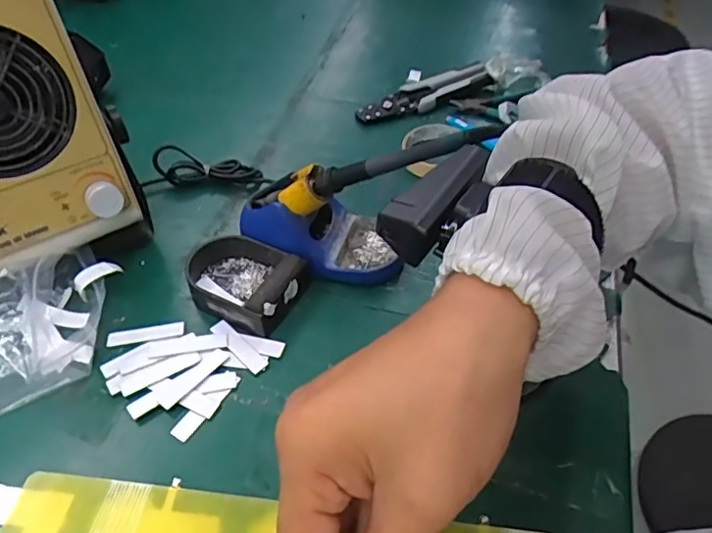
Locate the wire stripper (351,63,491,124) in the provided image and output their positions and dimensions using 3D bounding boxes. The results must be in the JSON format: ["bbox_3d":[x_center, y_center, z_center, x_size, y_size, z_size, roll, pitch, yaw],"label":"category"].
[{"bbox_3d":[0.091,-0.224,0.728,0.198,0.017,0.048,-26,52,-21],"label":"wire stripper"}]

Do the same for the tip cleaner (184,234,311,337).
[{"bbox_3d":[-0.105,0.010,0.513,0.113,0.035,0.079,20,52,20],"label":"tip cleaner"}]

